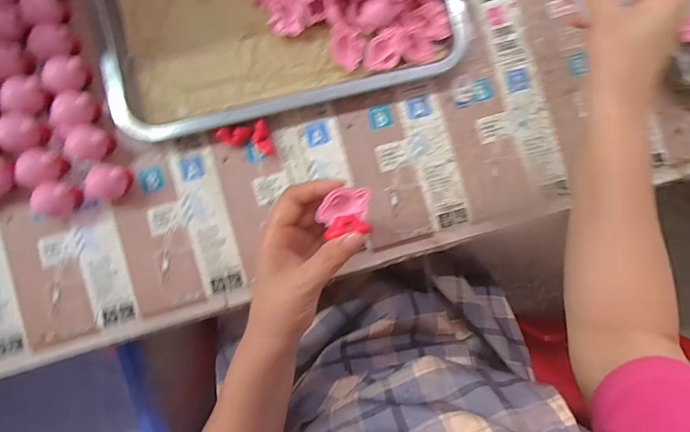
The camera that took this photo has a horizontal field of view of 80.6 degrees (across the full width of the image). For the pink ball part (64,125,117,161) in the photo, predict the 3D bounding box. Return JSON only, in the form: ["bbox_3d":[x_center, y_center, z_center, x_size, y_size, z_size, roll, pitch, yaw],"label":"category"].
[{"bbox_3d":[-0.215,-0.061,0.344,0.024,0.035,0.029,14,89,-2],"label":"pink ball part"}]

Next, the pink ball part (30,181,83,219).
[{"bbox_3d":[-0.244,-0.014,0.344,0.027,0.032,0.029,0,90,-3],"label":"pink ball part"}]

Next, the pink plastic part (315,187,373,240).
[{"bbox_3d":[0.001,-0.003,0.280,0.035,0.011,0.030,-5,92,-1],"label":"pink plastic part"}]

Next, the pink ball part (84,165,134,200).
[{"bbox_3d":[-0.202,-0.029,0.344,0.033,0.029,0.029,6,90,-2],"label":"pink ball part"}]

